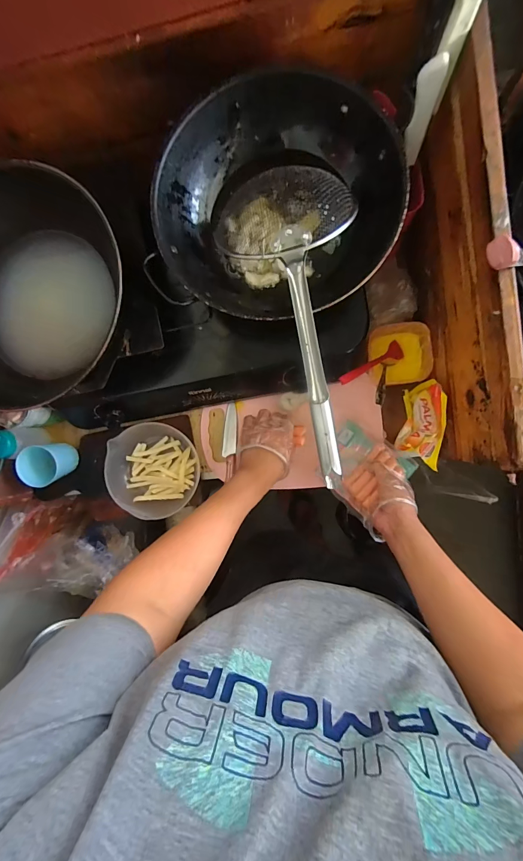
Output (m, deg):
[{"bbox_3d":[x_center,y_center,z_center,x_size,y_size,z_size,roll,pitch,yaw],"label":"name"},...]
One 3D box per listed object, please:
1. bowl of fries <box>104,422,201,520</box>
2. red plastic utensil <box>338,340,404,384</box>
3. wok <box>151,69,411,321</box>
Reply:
[{"bbox_3d":[-0.201,0.073,0.623,0.172,0.049,0.156,39,96,5],"label":"bowl of fries"},{"bbox_3d":[0.183,-0.110,0.548,0.170,0.015,0.031,-29,87,-31],"label":"red plastic utensil"},{"bbox_3d":[0.016,-0.297,0.444,0.285,0.084,0.304,0,91,8],"label":"wok"}]

